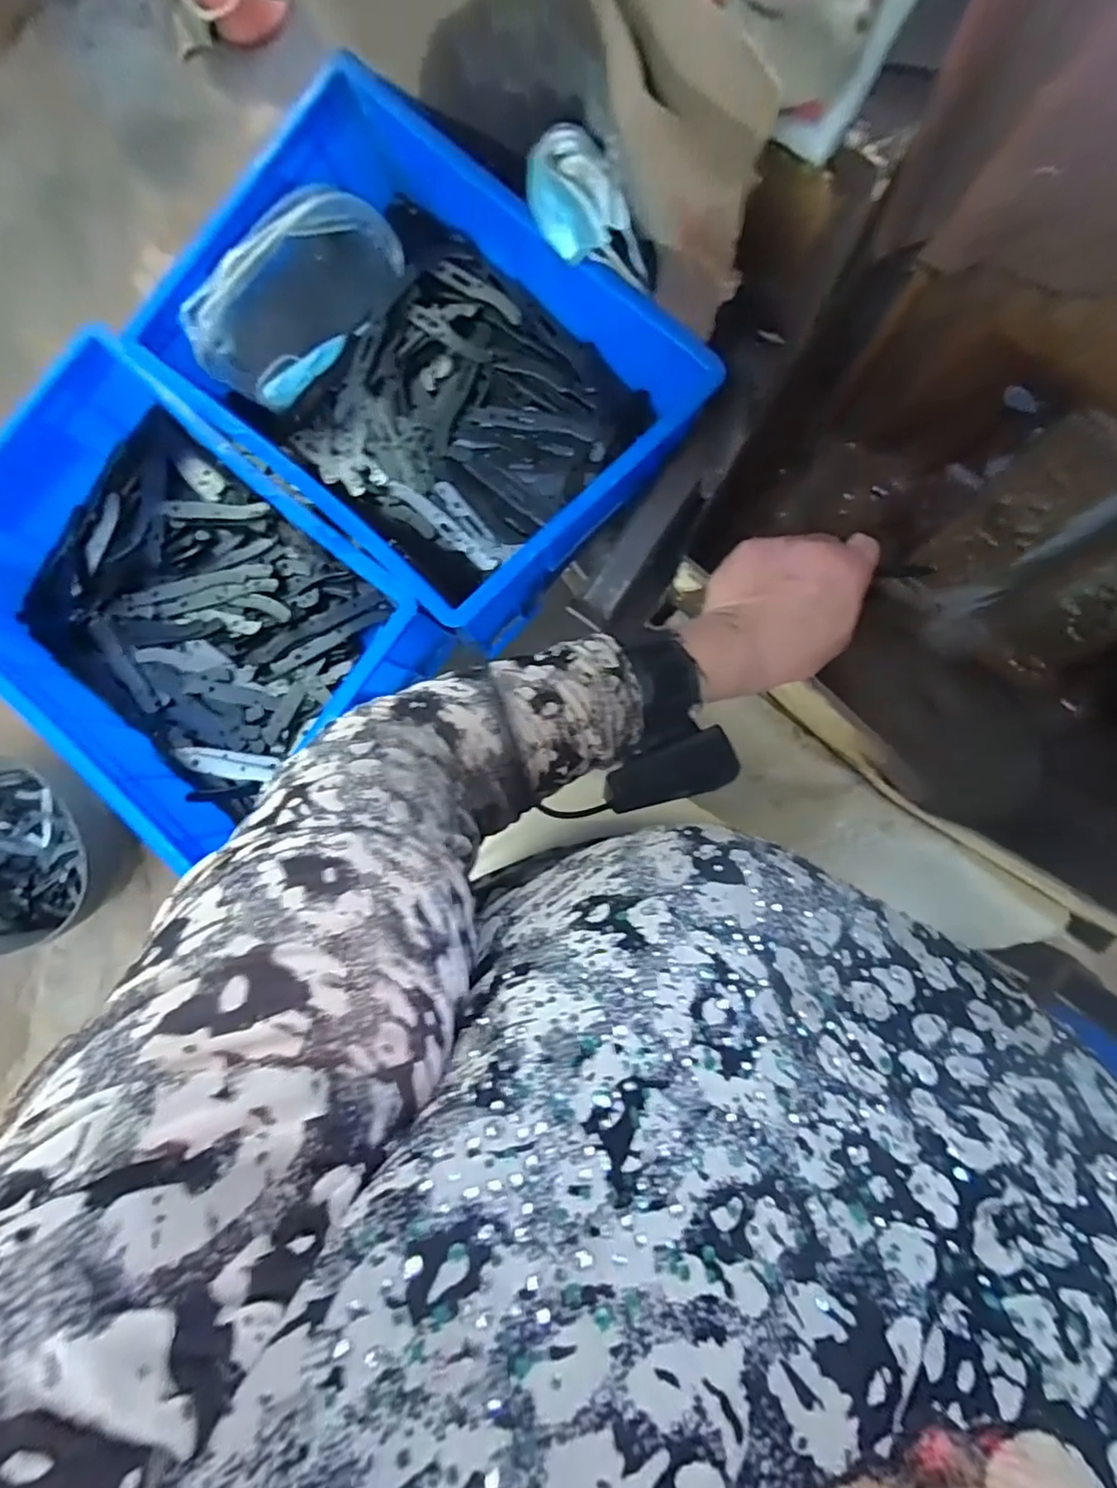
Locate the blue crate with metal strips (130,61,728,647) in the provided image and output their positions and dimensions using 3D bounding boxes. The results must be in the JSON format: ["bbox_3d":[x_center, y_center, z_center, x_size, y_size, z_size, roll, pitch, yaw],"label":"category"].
[{"bbox_3d":[-0.119,-0.320,0.564,0.417,0.114,0.300,41,89,2],"label":"blue crate with metal strips"}]

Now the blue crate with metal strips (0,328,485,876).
[{"bbox_3d":[-0.343,-0.120,0.585,0.415,0.121,0.304,39,89,2],"label":"blue crate with metal strips"}]

